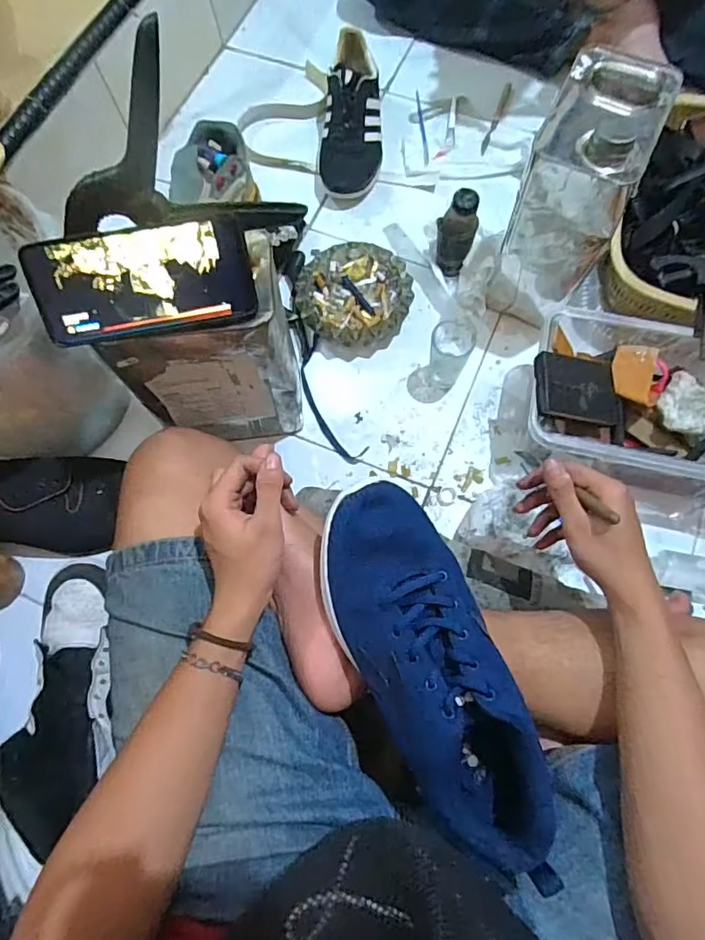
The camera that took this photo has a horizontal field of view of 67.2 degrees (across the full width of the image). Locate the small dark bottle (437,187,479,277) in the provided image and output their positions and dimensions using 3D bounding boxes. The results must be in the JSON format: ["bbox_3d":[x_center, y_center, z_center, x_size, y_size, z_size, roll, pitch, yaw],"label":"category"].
[{"bbox_3d":[0.130,-0.292,0.673,0.046,0.118,0.040,12,72,6],"label":"small dark bottle"}]

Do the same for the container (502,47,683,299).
[{"bbox_3d":[0.248,-0.308,0.612,0.105,0.235,0.158,22,73,9],"label":"container"}]

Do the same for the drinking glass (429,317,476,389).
[{"bbox_3d":[0.117,-0.138,0.644,0.048,0.069,0.056,22,73,9],"label":"drinking glass"}]

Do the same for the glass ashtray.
[{"bbox_3d":[0.002,-0.224,0.695,0.143,0.039,0.143,0,71,1],"label":"glass ashtray"}]

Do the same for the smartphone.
[{"bbox_3d":[-0.164,-0.150,0.425,0.165,0.080,0.012,-12,26,-6],"label":"smartphone"}]

